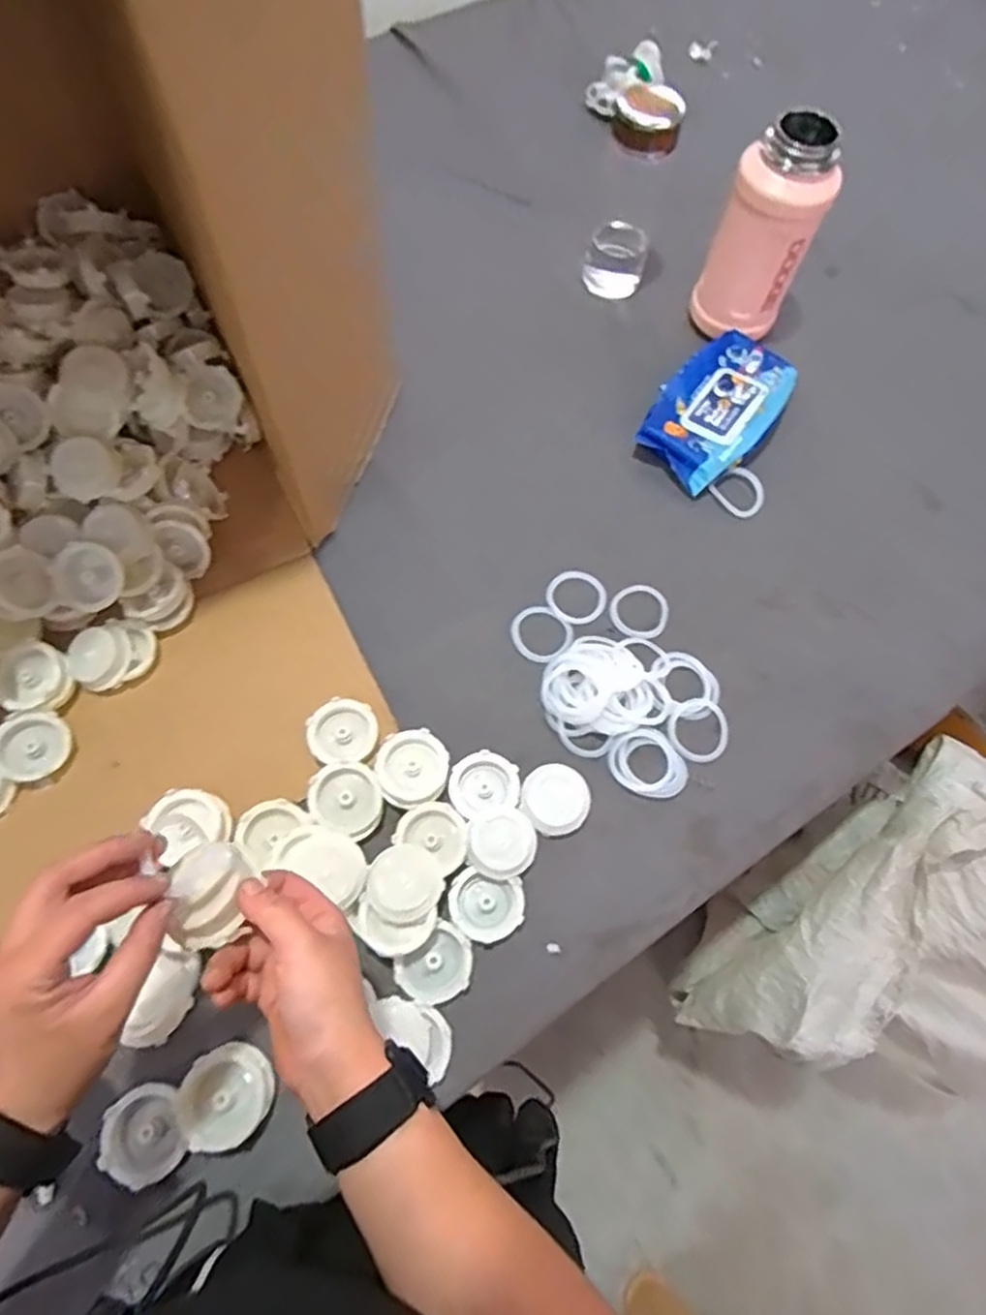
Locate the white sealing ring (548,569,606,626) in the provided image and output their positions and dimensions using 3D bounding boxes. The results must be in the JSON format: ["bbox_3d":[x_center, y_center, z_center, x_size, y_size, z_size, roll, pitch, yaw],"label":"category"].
[{"bbox_3d":[0.082,-0.059,0.695,0.058,0.009,0.061,1,67,-3],"label":"white sealing ring"}]

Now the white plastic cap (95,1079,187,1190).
[{"bbox_3d":[-0.244,0.332,0.493,0.052,0.022,0.059,-10,68,-7],"label":"white plastic cap"}]

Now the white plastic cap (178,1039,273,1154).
[{"bbox_3d":[-0.187,0.310,0.501,0.060,0.027,0.060,1,67,-3],"label":"white plastic cap"}]

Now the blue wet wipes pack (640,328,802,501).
[{"bbox_3d":[0.244,-0.269,0.777,0.115,0.039,0.190,39,71,12],"label":"blue wet wipes pack"}]

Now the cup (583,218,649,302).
[{"bbox_3d":[0.147,-0.480,0.854,0.069,0.066,0.055,21,68,5],"label":"cup"}]

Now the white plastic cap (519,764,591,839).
[{"bbox_3d":[0.054,0.122,0.605,0.057,0.012,0.058,1,67,-3],"label":"white plastic cap"}]

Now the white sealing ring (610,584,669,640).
[{"bbox_3d":[0.144,-0.045,0.692,0.056,0.009,0.063,43,72,14],"label":"white sealing ring"}]

